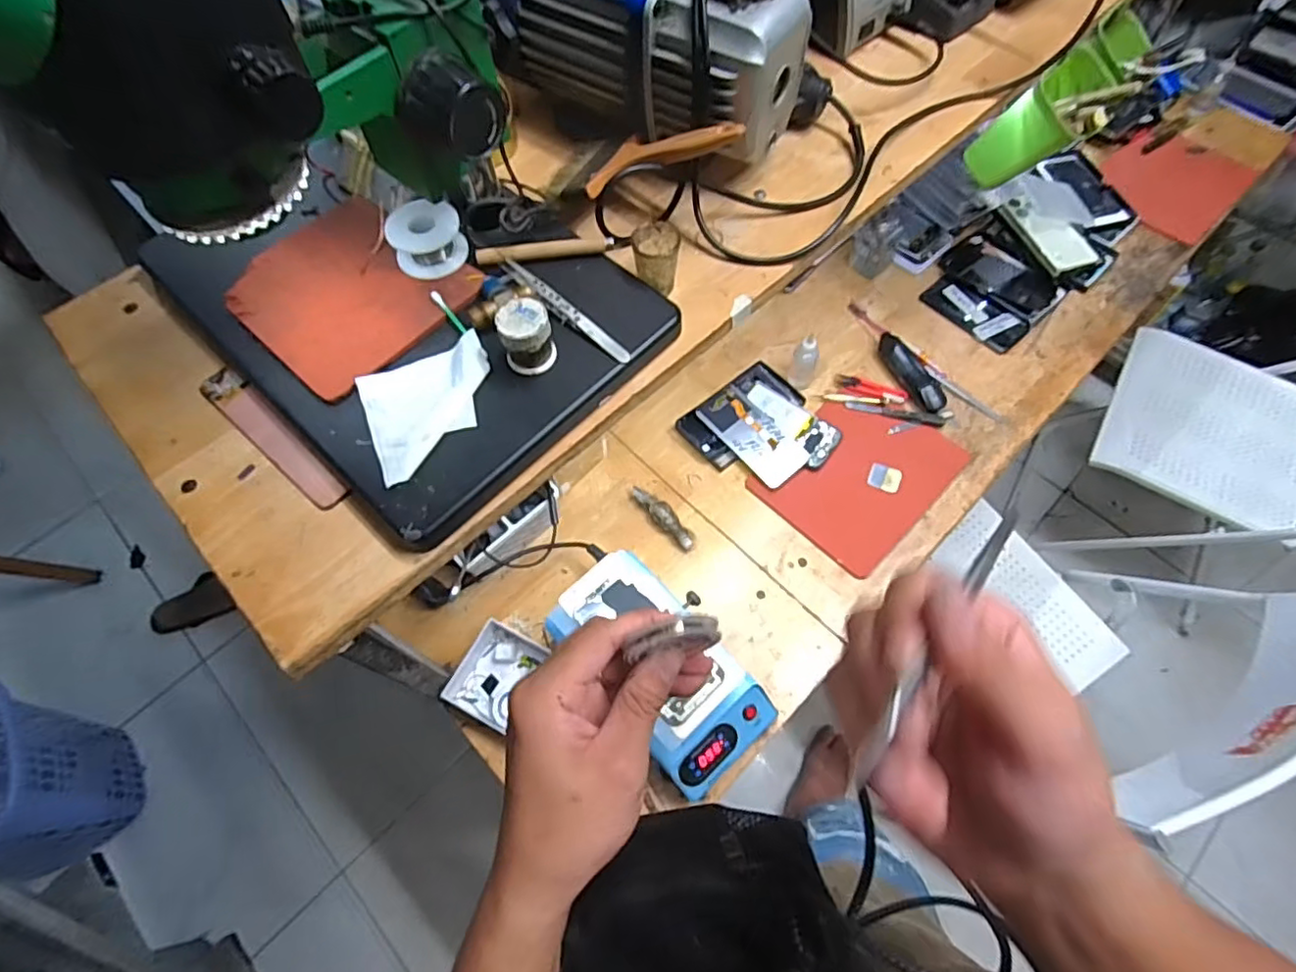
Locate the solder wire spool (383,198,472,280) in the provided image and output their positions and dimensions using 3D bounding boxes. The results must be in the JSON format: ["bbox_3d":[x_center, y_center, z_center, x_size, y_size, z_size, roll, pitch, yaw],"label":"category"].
[{"bbox_3d":[-0.167,-0.187,0.480,0.053,0.031,0.051,-1,64,1],"label":"solder wire spool"}]

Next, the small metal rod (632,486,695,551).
[{"bbox_3d":[0.022,0.041,0.857,0.029,0.016,0.111,-38,68,-16],"label":"small metal rod"}]

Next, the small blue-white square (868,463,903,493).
[{"bbox_3d":[0.331,-0.012,0.879,0.044,0.007,0.038,18,66,10],"label":"small blue-white square"}]

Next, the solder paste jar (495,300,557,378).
[{"bbox_3d":[-0.083,-0.102,0.436,0.034,0.043,0.033,-1,64,1],"label":"solder paste jar"}]

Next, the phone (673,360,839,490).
[{"bbox_3d":[0.161,-0.080,0.905,0.176,0.020,0.177,-37,72,-11],"label":"phone"}]

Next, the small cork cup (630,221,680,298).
[{"bbox_3d":[0.006,-0.178,0.495,0.035,0.038,0.041,-1,64,1],"label":"small cork cup"}]

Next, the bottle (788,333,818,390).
[{"bbox_3d":[0.224,-0.177,0.902,0.034,0.084,0.031,17,65,10],"label":"bottle"}]

